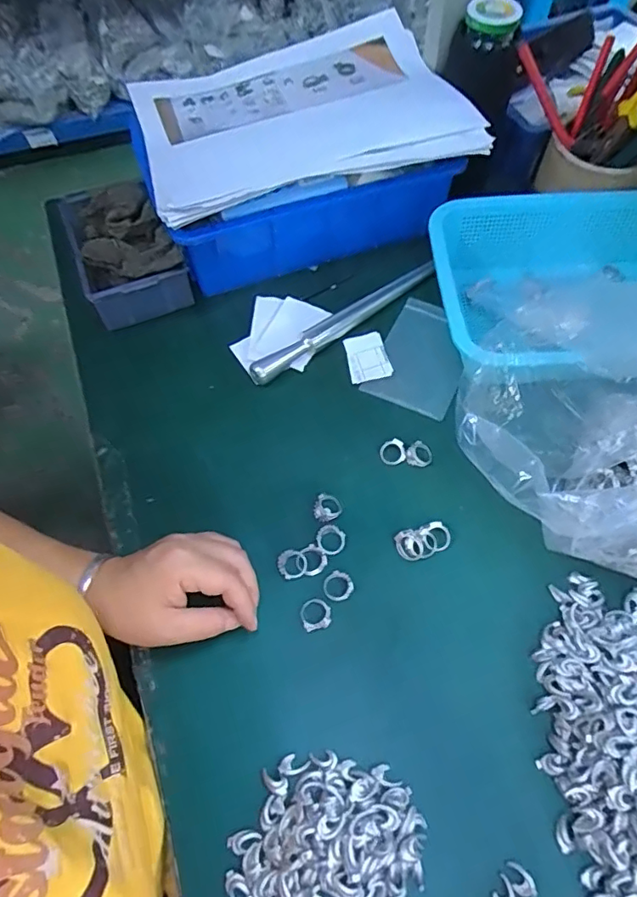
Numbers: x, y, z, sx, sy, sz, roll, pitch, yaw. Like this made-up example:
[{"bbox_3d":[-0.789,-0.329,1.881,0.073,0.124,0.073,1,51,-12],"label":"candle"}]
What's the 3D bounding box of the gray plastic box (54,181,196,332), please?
[{"bbox_3d":[-0.198,-0.197,0.541,0.094,0.072,0.156,-25,63,-12],"label":"gray plastic box"}]

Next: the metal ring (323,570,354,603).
[{"bbox_3d":[0.015,0.105,0.410,0.022,0.008,0.021,0,61,1],"label":"metal ring"}]

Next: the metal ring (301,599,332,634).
[{"bbox_3d":[-0.002,0.122,0.400,0.022,0.007,0.022,0,61,1],"label":"metal ring"}]

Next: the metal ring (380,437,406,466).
[{"bbox_3d":[0.063,0.002,0.464,0.020,0.008,0.023,-8,61,-3],"label":"metal ring"}]

